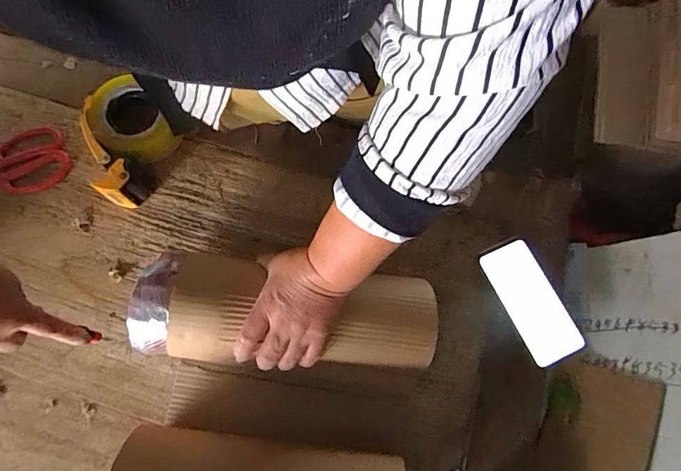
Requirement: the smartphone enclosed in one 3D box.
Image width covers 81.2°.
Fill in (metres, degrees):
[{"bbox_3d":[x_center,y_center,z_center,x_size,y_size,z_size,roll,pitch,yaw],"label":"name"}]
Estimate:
[{"bbox_3d":[0.246,0.083,0.516,0.073,0.015,0.158,-21,76,-7],"label":"smartphone"}]

